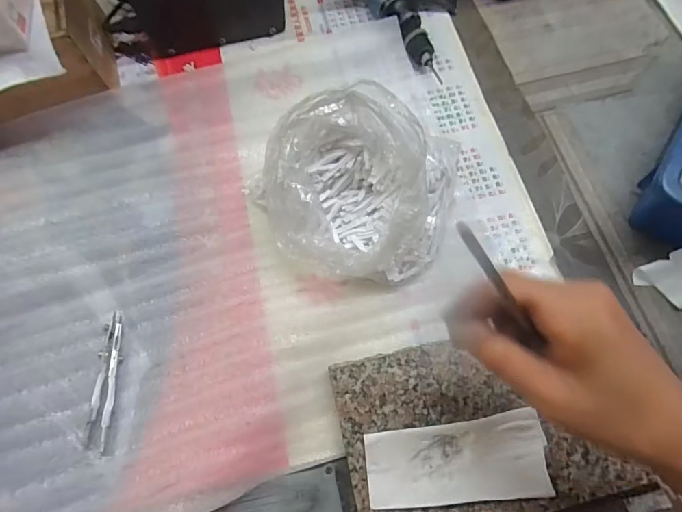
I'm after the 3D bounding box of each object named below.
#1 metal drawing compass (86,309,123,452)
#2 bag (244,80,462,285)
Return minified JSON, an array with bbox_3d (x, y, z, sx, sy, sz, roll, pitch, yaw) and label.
[{"bbox_3d":[-0.197,0.102,0.343,0.017,0.008,0.107,0,69,0],"label":"metal drawing compass"},{"bbox_3d":[0.019,-0.073,0.365,0.172,0.094,0.189,21,71,8],"label":"bag"}]

